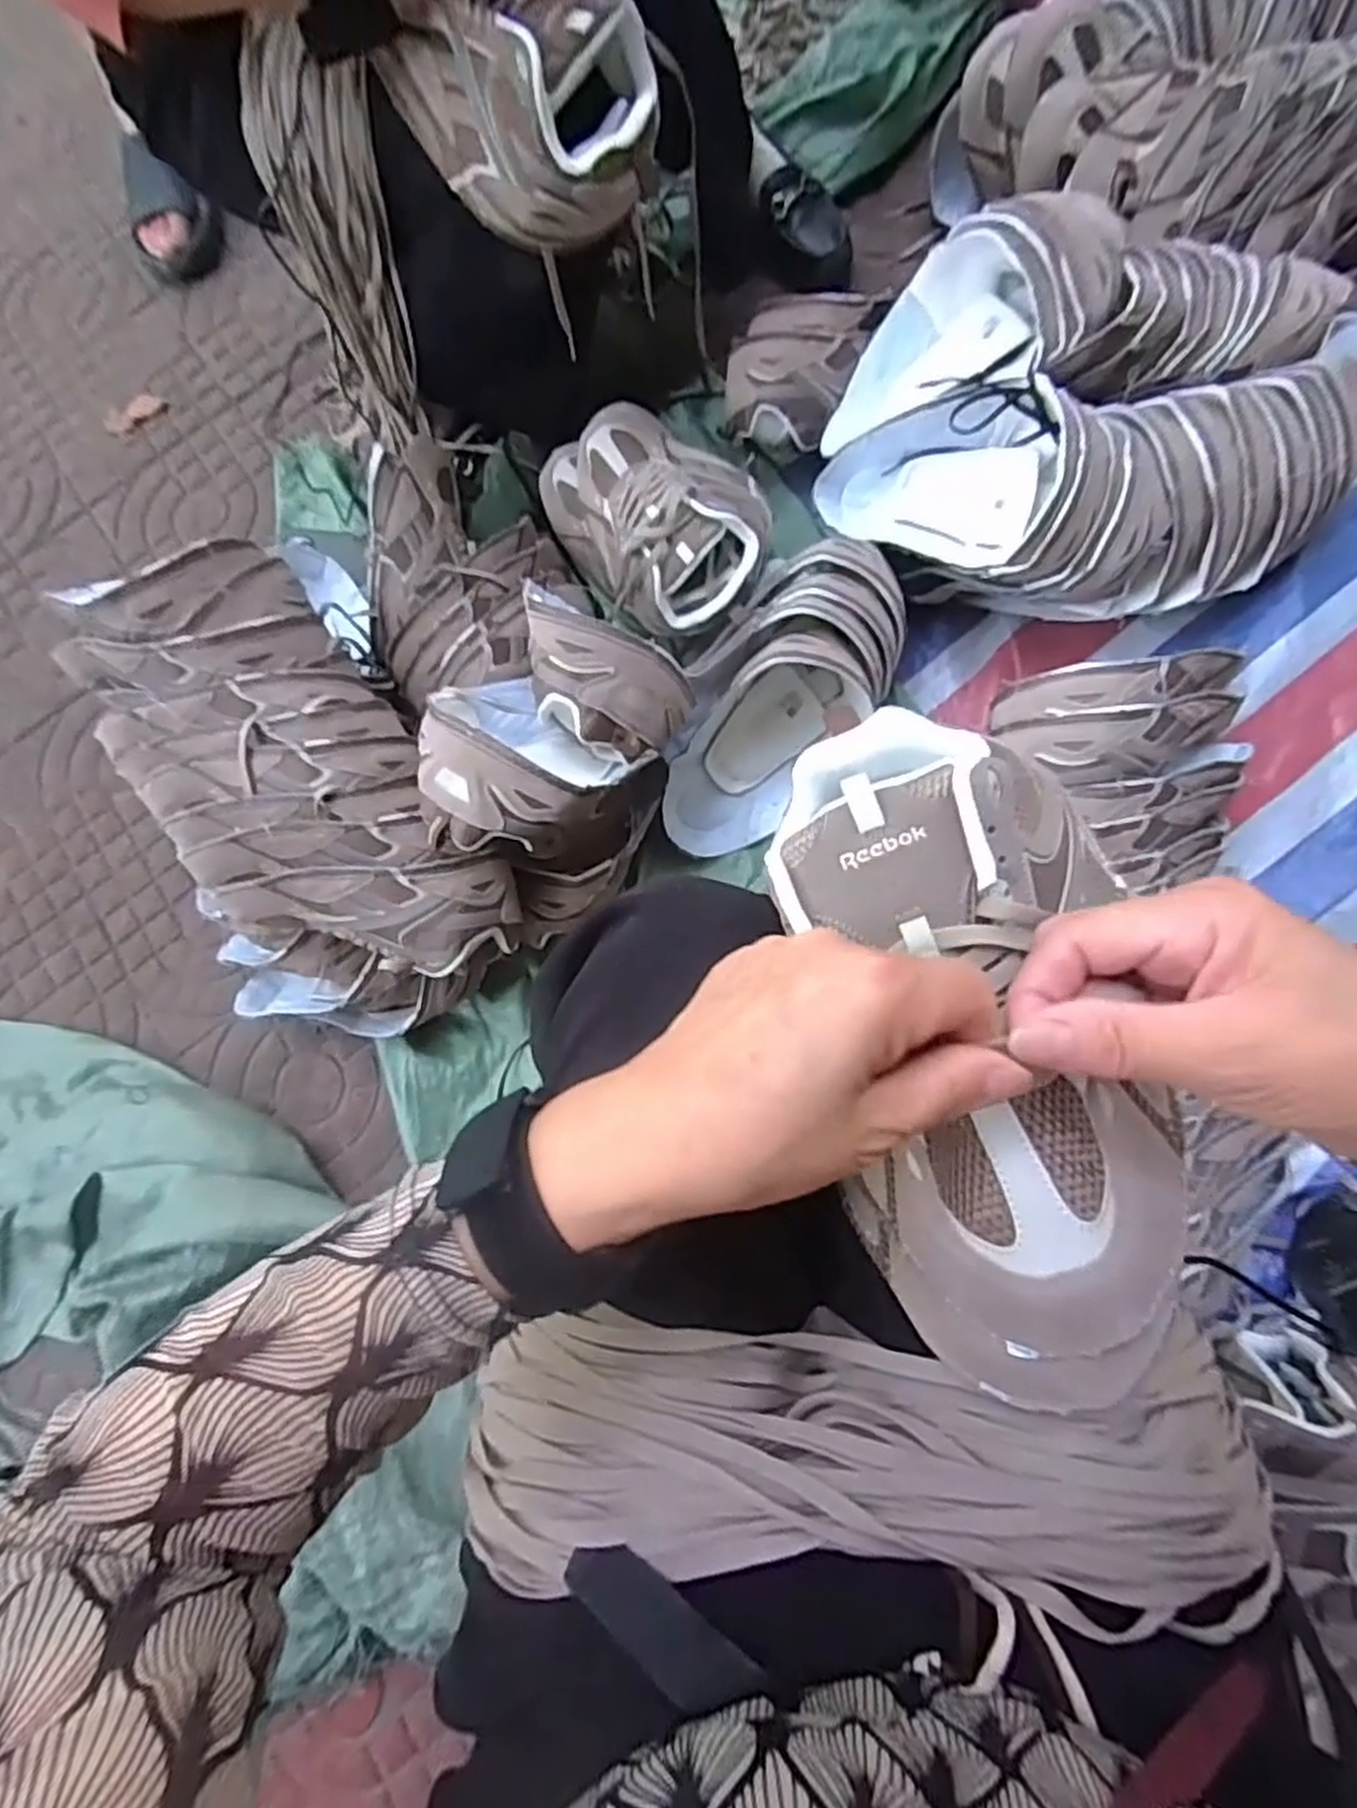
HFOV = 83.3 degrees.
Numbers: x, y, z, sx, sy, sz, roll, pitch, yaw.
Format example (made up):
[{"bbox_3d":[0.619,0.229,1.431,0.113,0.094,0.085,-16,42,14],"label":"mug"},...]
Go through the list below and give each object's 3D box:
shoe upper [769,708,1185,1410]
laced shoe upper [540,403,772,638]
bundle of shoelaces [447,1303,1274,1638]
[{"bbox_3d":[0.115,0.048,0.308,0.122,0.078,0.271,-9,79,5],"label":"shoe upper"},{"bbox_3d":[-0.021,-0.408,0.791,0.168,0.134,0.282,-38,77,-1],"label":"laced shoe upper"},{"bbox_3d":[0.070,0.225,0.314,0.322,0.073,0.096,1,83,6],"label":"bundle of shoelaces"}]

